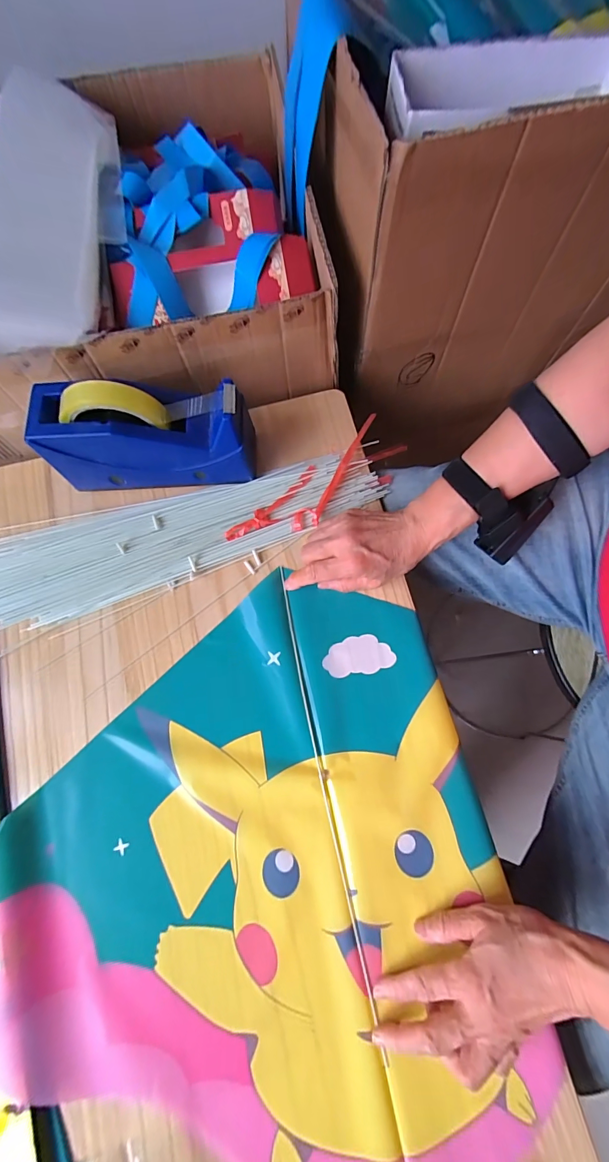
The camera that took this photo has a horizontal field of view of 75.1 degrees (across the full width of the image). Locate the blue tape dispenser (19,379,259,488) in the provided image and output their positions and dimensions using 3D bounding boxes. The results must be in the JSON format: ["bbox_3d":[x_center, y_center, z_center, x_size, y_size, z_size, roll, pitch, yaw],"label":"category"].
[{"bbox_3d":[-0.155,-0.151,0.400,0.202,0.111,0.069,-3,75,1],"label":"blue tape dispenser"}]

